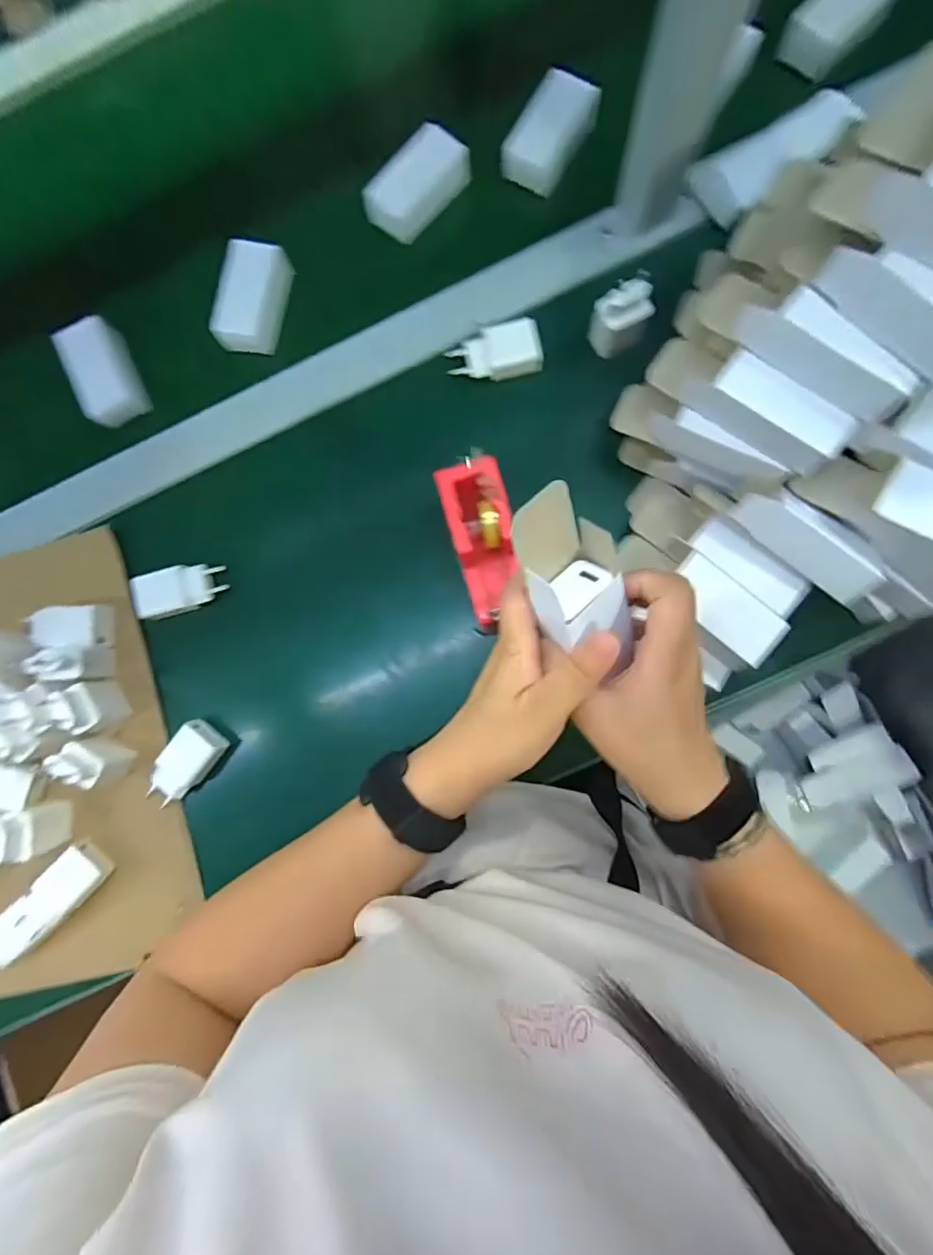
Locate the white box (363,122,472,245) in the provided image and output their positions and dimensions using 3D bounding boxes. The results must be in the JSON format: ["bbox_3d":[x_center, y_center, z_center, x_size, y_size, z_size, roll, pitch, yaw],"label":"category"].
[{"bbox_3d":[-0.047,-0.415,0.508,0.047,0.036,0.099,44,90,4],"label":"white box"}]

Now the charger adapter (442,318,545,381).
[{"bbox_3d":[0.025,-0.250,0.490,0.081,0.021,0.042,-10,87,3],"label":"charger adapter"}]

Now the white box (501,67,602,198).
[{"bbox_3d":[0.077,-0.459,0.507,0.053,0.037,0.097,32,90,4],"label":"white box"}]

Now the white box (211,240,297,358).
[{"bbox_3d":[-0.206,-0.314,0.522,0.050,0.040,0.096,13,88,4],"label":"white box"}]

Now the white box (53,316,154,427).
[{"bbox_3d":[-0.355,-0.243,0.526,0.058,0.041,0.092,-22,87,2],"label":"white box"}]

